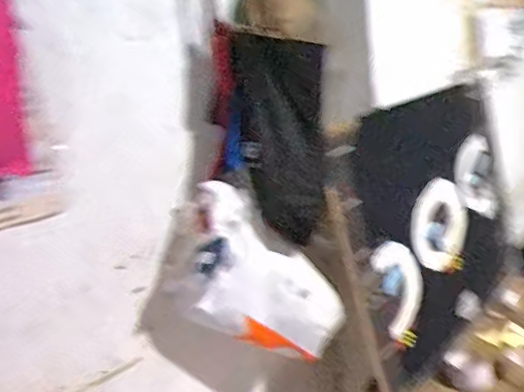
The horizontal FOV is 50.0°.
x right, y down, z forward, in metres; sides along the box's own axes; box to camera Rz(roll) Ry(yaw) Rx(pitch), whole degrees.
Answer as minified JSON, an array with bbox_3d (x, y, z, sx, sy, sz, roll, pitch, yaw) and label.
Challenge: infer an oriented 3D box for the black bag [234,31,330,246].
[{"bbox_3d":[0.039,-0.100,0.976,0.143,0.334,0.100,-4,21,4],"label":"black bag"}]

